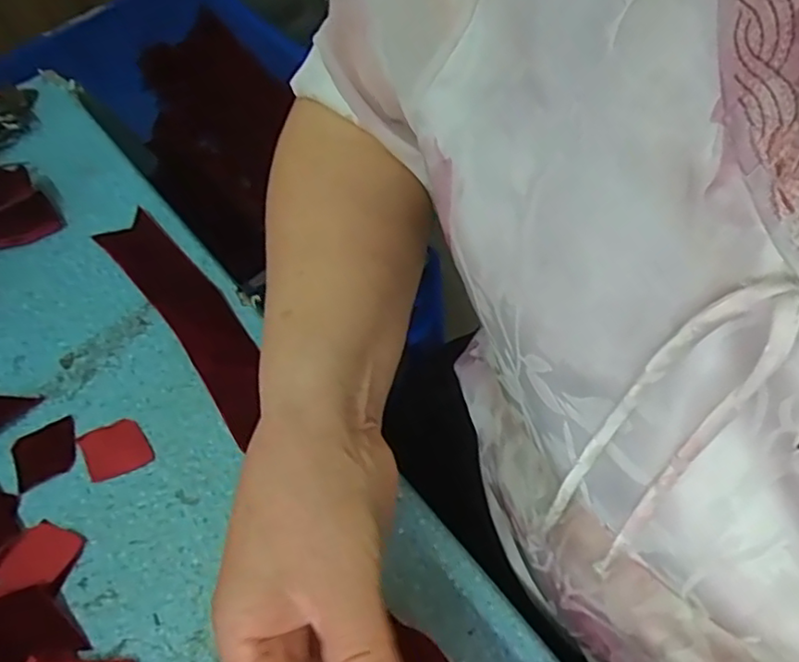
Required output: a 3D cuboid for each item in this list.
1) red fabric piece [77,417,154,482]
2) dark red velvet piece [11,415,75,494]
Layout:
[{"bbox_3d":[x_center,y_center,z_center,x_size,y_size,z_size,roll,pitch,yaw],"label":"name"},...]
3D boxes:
[{"bbox_3d":[-0.160,0.066,0.360,0.033,0.004,0.033,-27,58,-14],"label":"red fabric piece"},{"bbox_3d":[-0.202,0.069,0.364,0.033,0.004,0.034,-21,57,-10],"label":"dark red velvet piece"}]

